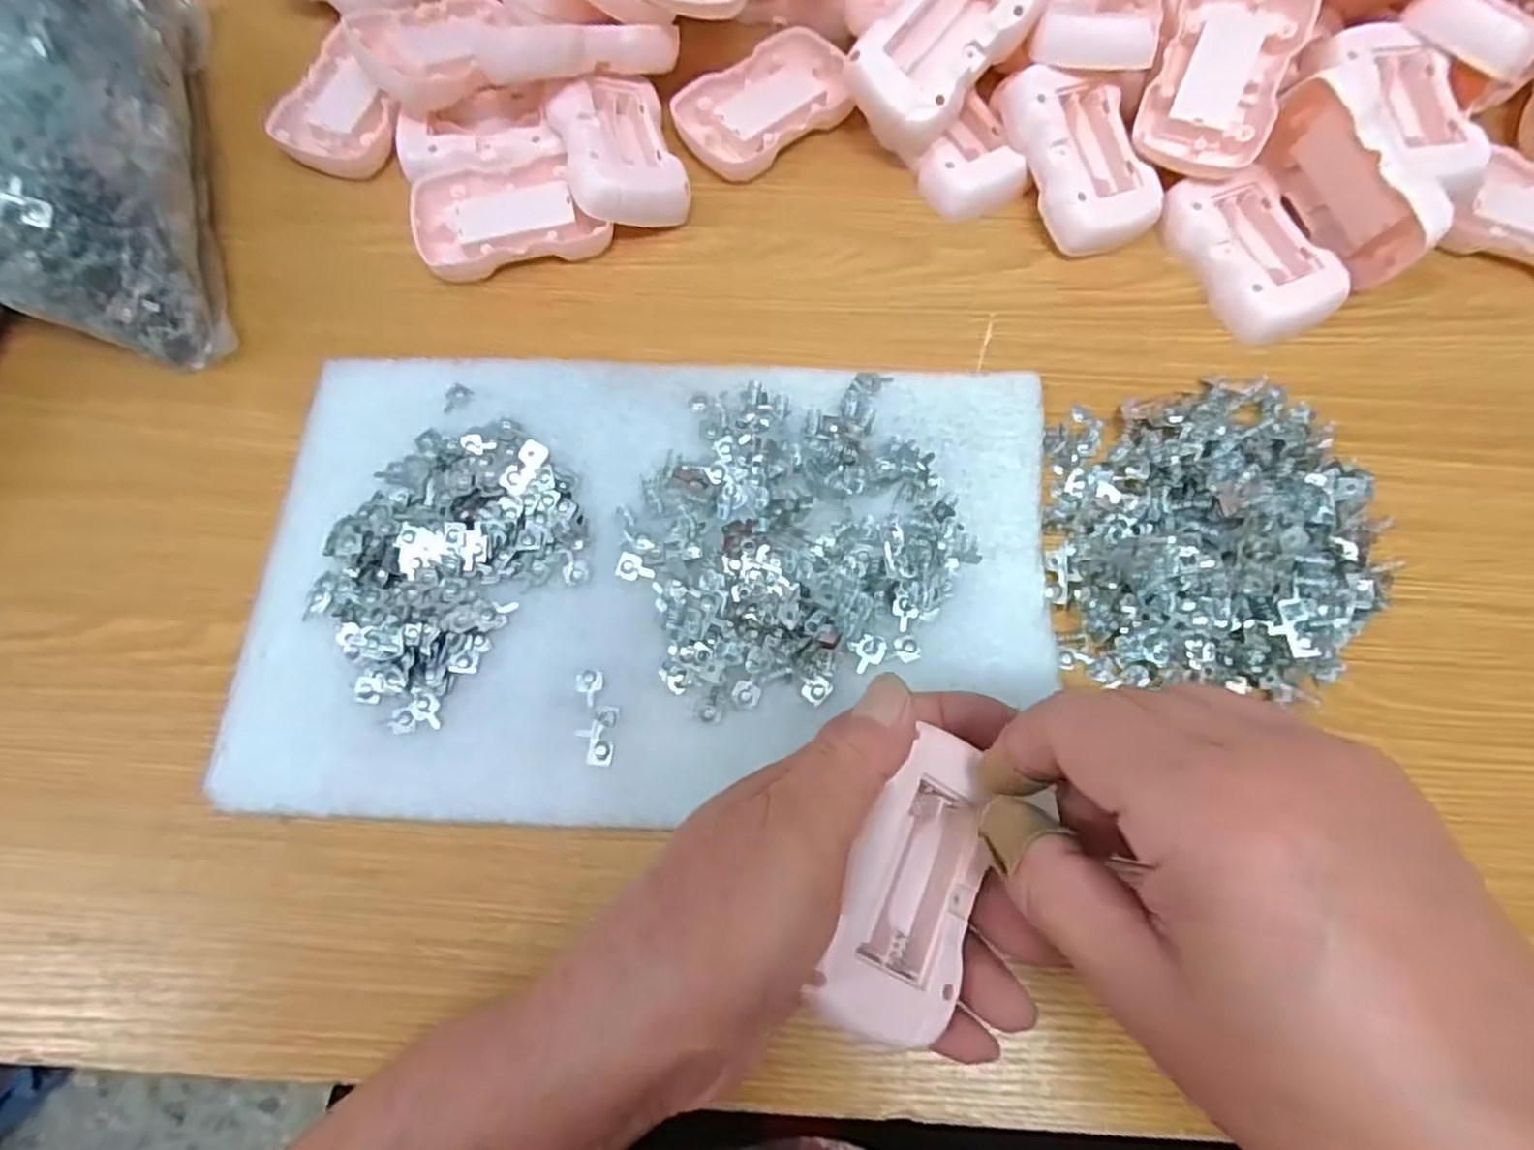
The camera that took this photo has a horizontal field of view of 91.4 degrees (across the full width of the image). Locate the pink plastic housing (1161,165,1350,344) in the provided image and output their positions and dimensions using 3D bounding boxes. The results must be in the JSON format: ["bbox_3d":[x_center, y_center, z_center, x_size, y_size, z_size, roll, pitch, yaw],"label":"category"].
[{"bbox_3d":[0.216,-0.144,0.335,0.048,0.019,0.079,-20,73,-8],"label":"pink plastic housing"}]

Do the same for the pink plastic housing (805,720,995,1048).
[{"bbox_3d":[0.040,0.090,0.220,0.039,0.018,0.080,26,71,-16],"label":"pink plastic housing"}]

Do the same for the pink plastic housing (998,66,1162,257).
[{"bbox_3d":[0.144,-0.190,0.340,0.050,0.021,0.083,-20,88,-11],"label":"pink plastic housing"}]

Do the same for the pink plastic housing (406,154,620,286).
[{"bbox_3d":[-0.118,-0.167,0.343,0.083,0.011,0.055,-11,72,-5],"label":"pink plastic housing"}]

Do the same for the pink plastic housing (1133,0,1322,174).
[{"bbox_3d":[0.202,-0.224,0.331,0.053,0.012,0.086,23,93,10],"label":"pink plastic housing"}]

